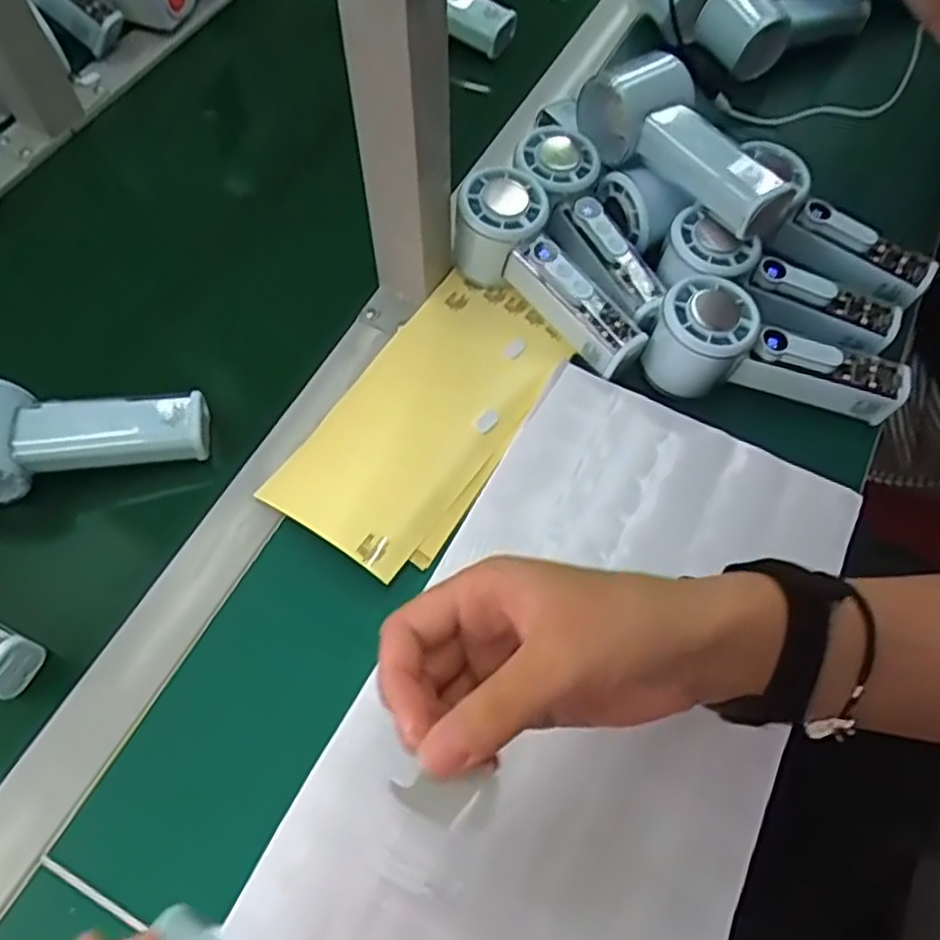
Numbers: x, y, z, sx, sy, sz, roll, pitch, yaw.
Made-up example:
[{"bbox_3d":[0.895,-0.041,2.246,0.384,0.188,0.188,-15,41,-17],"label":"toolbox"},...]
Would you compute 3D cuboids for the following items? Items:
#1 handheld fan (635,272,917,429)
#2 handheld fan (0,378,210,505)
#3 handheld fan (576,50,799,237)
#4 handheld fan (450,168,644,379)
[{"bbox_3d":[0.189,-0.073,0.440,0.152,0.051,0.055,12,62,5],"label":"handheld fan"},{"bbox_3d":[-0.232,-0.019,0.415,0.144,0.043,0.060,-2,62,-3],"label":"handheld fan"},{"bbox_3d":[0.143,-0.214,0.475,0.070,0.059,0.162,-40,70,-20],"label":"handheld fan"},{"bbox_3d":[0.051,-0.125,0.472,0.056,0.058,0.153,-41,83,-20],"label":"handheld fan"}]

